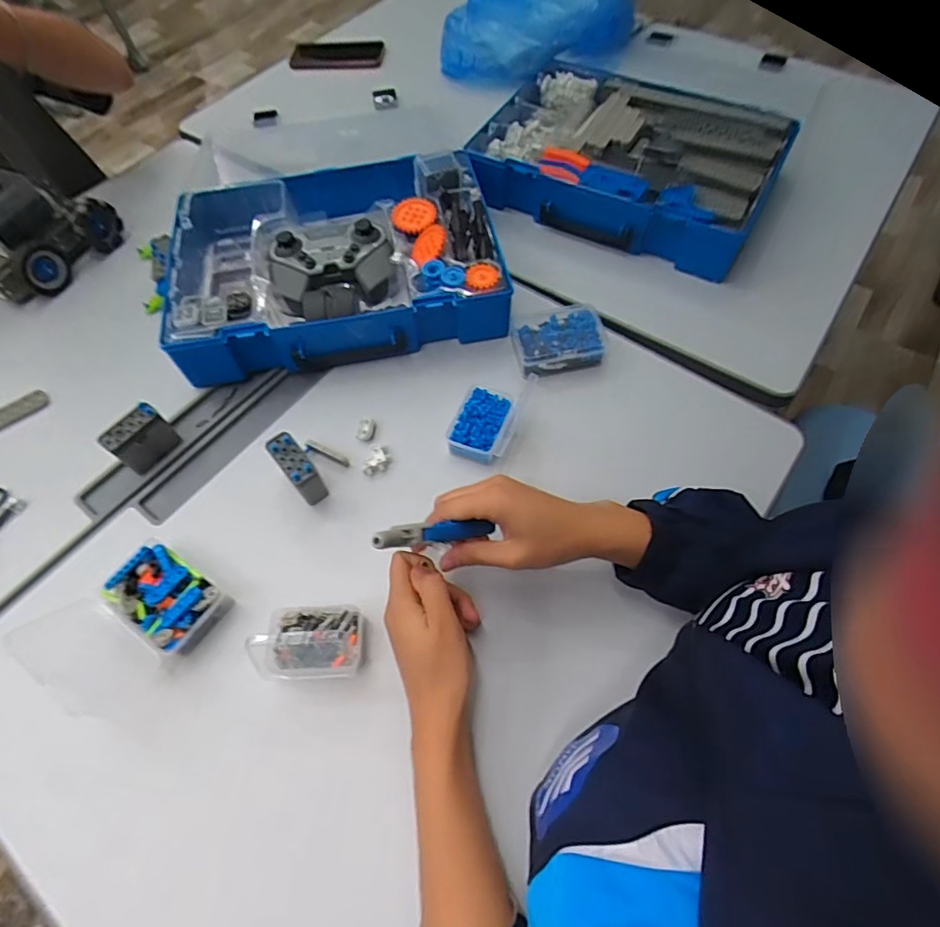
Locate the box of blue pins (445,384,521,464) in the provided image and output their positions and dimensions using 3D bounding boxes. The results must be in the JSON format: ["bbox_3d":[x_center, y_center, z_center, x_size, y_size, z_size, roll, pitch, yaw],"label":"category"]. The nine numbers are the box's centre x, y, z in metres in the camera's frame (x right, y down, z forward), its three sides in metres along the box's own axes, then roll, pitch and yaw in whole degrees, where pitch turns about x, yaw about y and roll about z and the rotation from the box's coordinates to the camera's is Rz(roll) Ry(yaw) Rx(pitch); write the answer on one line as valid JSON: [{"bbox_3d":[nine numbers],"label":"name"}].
[{"bbox_3d":[0.015,-0.038,0.536,0.059,0.025,0.078,18,61,12],"label":"box of blue pins"}]

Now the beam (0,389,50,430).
[{"bbox_3d":[-0.506,-0.047,0.575,0.101,0.004,0.029,-34,64,-17],"label":"beam"}]

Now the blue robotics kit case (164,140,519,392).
[{"bbox_3d":[-0.154,-0.237,0.629,0.367,0.081,0.272,-7,59,-2],"label":"blue robotics kit case"}]

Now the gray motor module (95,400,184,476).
[{"bbox_3d":[-0.324,-0.024,0.532,0.032,0.049,0.056,34,66,20],"label":"gray motor module"}]

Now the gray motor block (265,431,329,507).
[{"bbox_3d":[-0.160,0.007,0.503,0.024,0.049,0.060,-36,64,-18],"label":"gray motor block"}]

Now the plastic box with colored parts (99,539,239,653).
[{"bbox_3d":[-0.260,0.113,0.460,0.096,0.030,0.064,32,65,19],"label":"plastic box with colored parts"}]

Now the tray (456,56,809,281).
[{"bbox_3d":[0.208,-0.404,0.704,0.344,0.074,0.296,26,65,16],"label":"tray"}]

